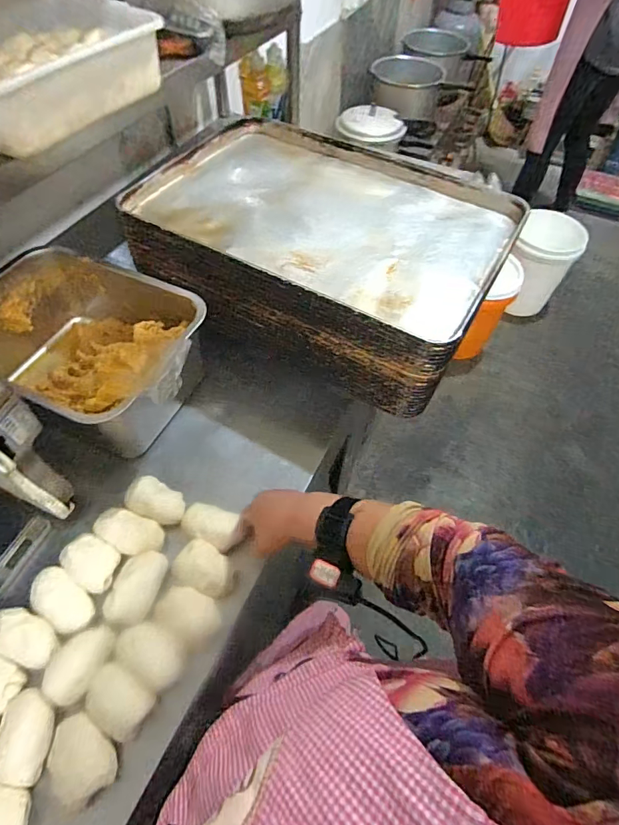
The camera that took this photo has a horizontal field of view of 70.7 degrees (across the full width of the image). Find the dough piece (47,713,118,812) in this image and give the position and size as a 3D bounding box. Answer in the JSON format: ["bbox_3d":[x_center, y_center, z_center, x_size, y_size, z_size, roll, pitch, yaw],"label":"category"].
[{"bbox_3d":[-0.247,0.375,0.472,0.080,0.037,0.063,40,64,22],"label":"dough piece"}]

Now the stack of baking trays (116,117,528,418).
[{"bbox_3d":[0.017,-0.299,0.785,0.584,0.145,0.415,27,60,16],"label":"stack of baking trays"}]

